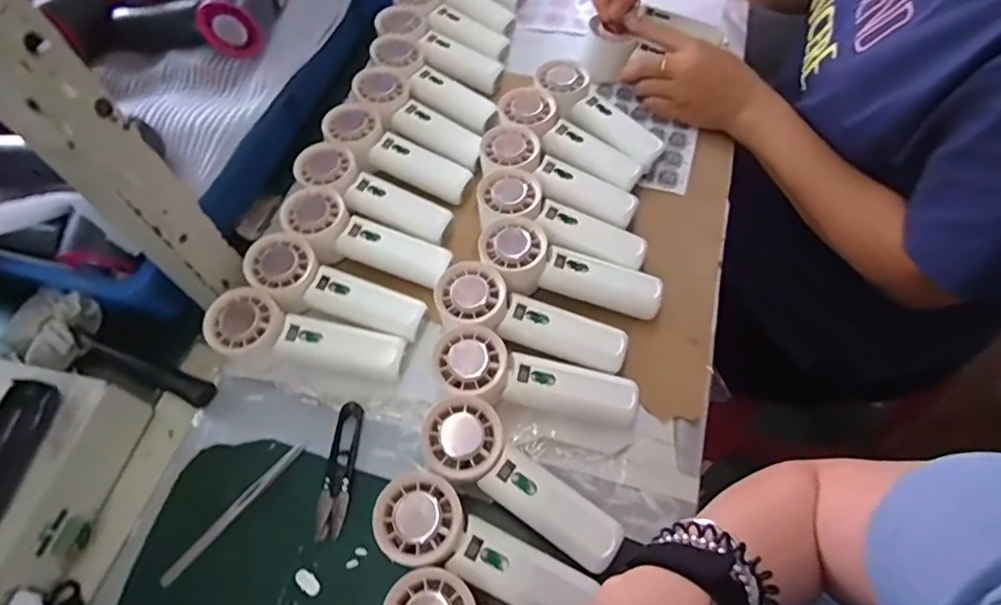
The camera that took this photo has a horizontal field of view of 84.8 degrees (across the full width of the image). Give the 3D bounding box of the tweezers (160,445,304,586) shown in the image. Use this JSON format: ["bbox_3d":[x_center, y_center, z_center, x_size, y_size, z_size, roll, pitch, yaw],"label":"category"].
[{"bbox_3d":[-0.203,0.157,0.420,0.014,0.006,0.125,32,66,21],"label":"tweezers"}]

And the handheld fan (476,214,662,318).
[{"bbox_3d":[0.058,-0.017,0.474,0.156,0.056,0.065,19,62,15],"label":"handheld fan"}]

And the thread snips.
[{"bbox_3d":[-0.126,0.129,0.428,0.024,0.010,0.101,0,59,5],"label":"thread snips"}]

